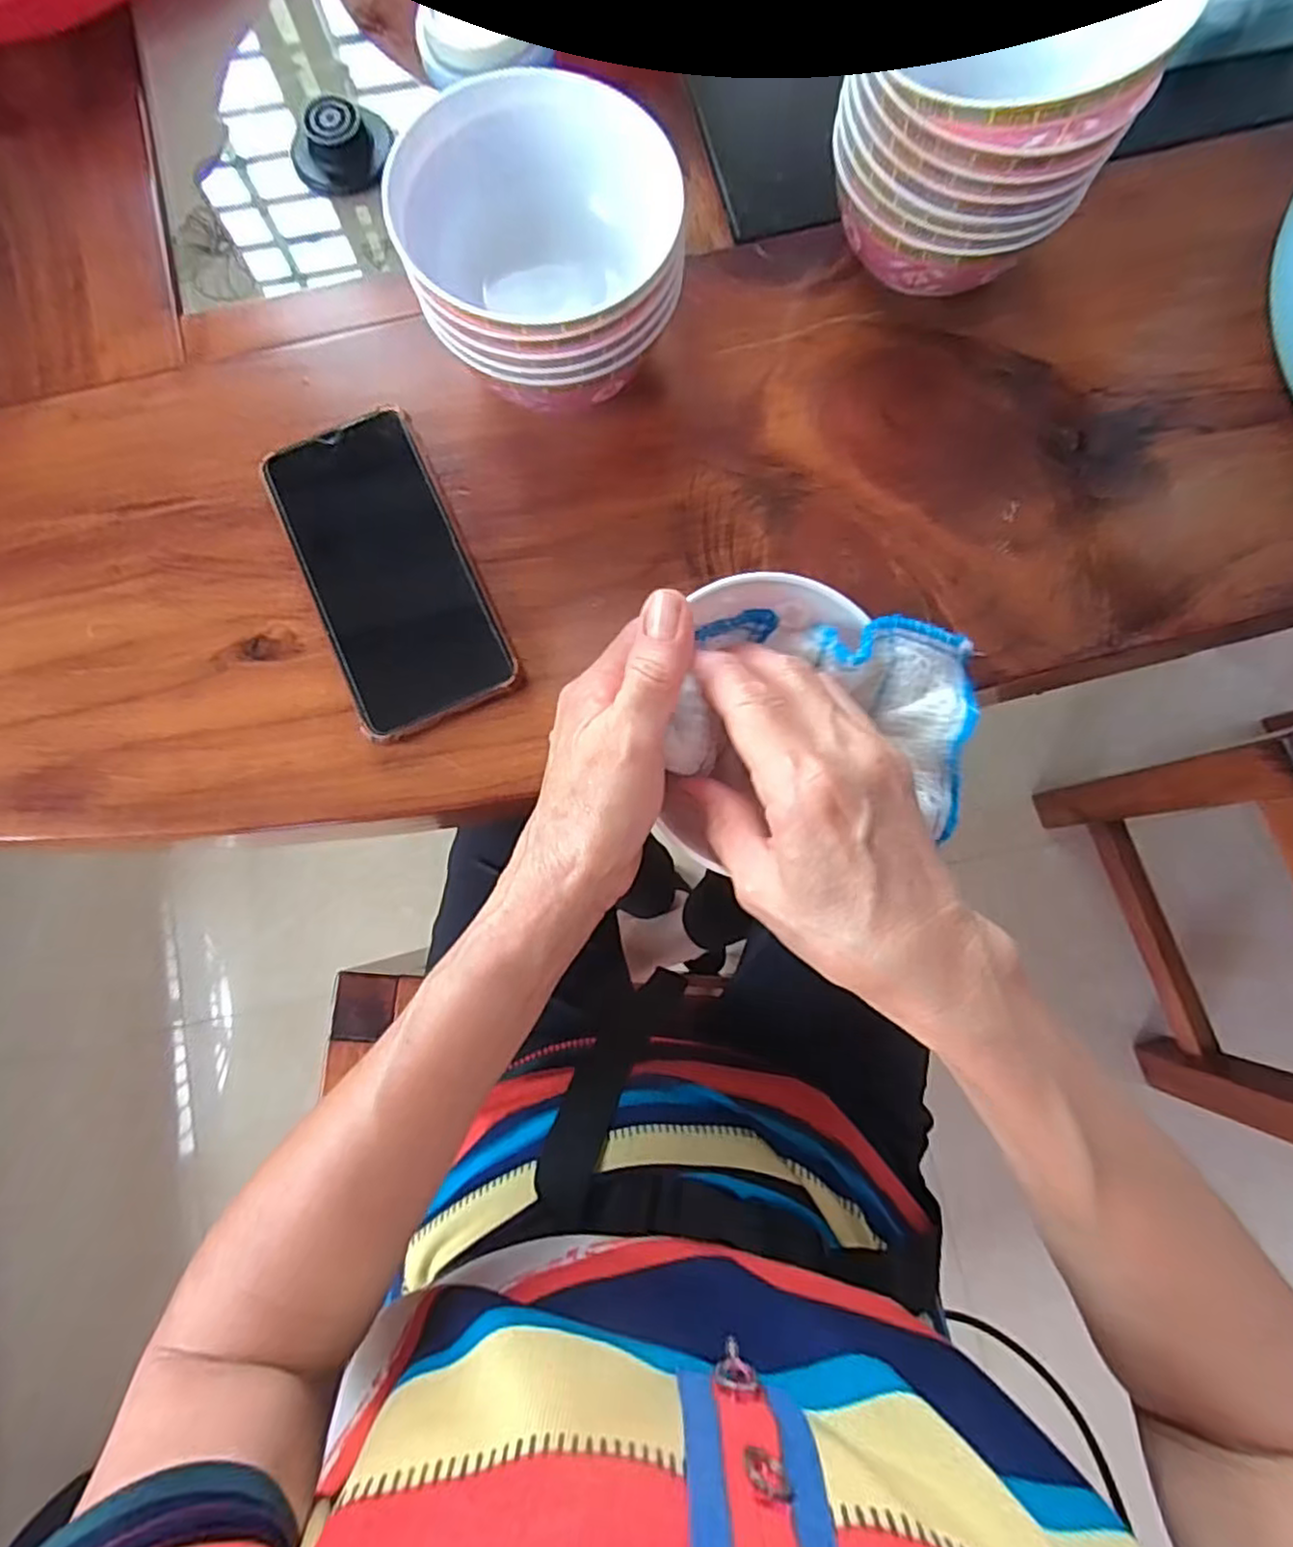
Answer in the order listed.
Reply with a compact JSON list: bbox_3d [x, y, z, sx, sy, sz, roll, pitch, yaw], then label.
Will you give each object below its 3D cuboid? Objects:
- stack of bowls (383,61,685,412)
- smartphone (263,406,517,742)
[{"bbox_3d":[-0.041,-0.219,0.306,0.119,0.087,0.115,-21,81,-4],"label":"stack of bowls"},{"bbox_3d":[-0.120,-0.095,0.323,0.070,0.013,0.148,-24,82,-4],"label":"smartphone"}]

